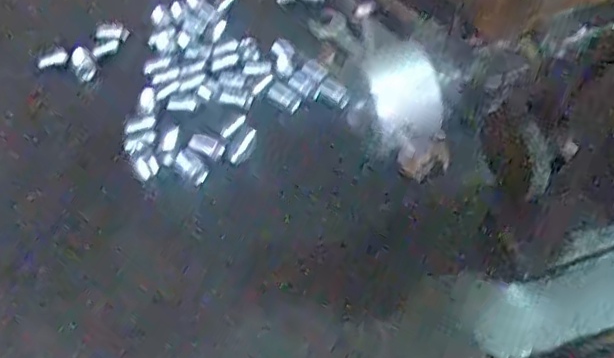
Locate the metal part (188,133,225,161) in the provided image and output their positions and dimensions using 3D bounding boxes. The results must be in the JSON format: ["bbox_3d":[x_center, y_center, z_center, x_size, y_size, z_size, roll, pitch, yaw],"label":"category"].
[{"bbox_3d":[-0.079,-0.026,0.501,0.030,0.012,0.013,17,56,17],"label":"metal part"}]

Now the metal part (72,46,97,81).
[{"bbox_3d":[-0.201,-0.105,0.578,0.018,0.014,0.038,-28,55,-16],"label":"metal part"}]

